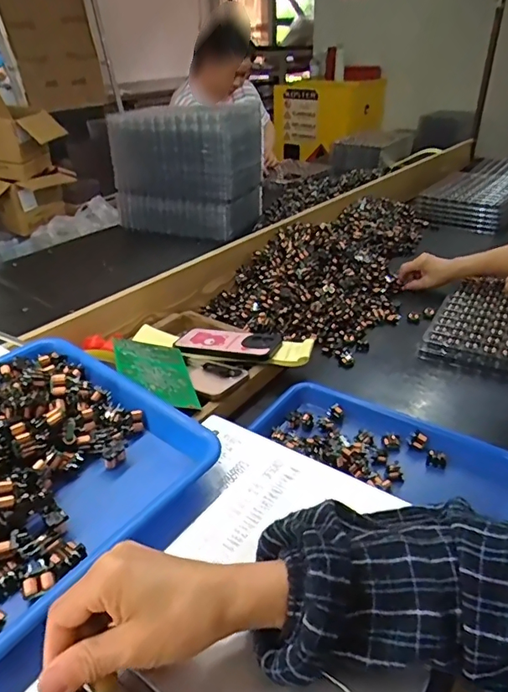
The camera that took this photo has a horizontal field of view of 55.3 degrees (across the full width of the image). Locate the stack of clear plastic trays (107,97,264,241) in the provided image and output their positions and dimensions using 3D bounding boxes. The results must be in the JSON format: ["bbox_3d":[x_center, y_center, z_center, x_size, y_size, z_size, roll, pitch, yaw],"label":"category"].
[{"bbox_3d":[-0.173,-0.489,1.337,0.339,0.300,0.248,14,35,24],"label":"stack of clear plastic trays"}]

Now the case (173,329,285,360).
[{"bbox_3d":[-0.044,-0.004,0.780,0.166,0.011,0.088,4,27,17],"label":"case"}]

